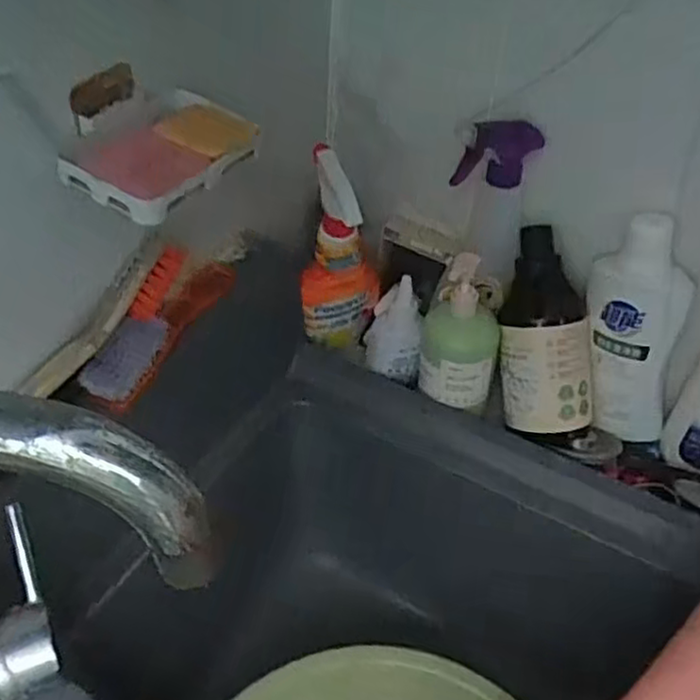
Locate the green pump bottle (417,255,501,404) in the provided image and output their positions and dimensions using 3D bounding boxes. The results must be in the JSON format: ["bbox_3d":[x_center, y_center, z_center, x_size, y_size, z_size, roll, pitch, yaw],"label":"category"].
[{"bbox_3d":[0.110,-0.014,0.688,0.072,0.153,0.064,11,43,7],"label":"green pump bottle"}]

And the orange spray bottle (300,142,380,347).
[{"bbox_3d":[-0.008,-0.085,0.704,0.077,0.226,0.078,2,42,-3],"label":"orange spray bottle"}]

